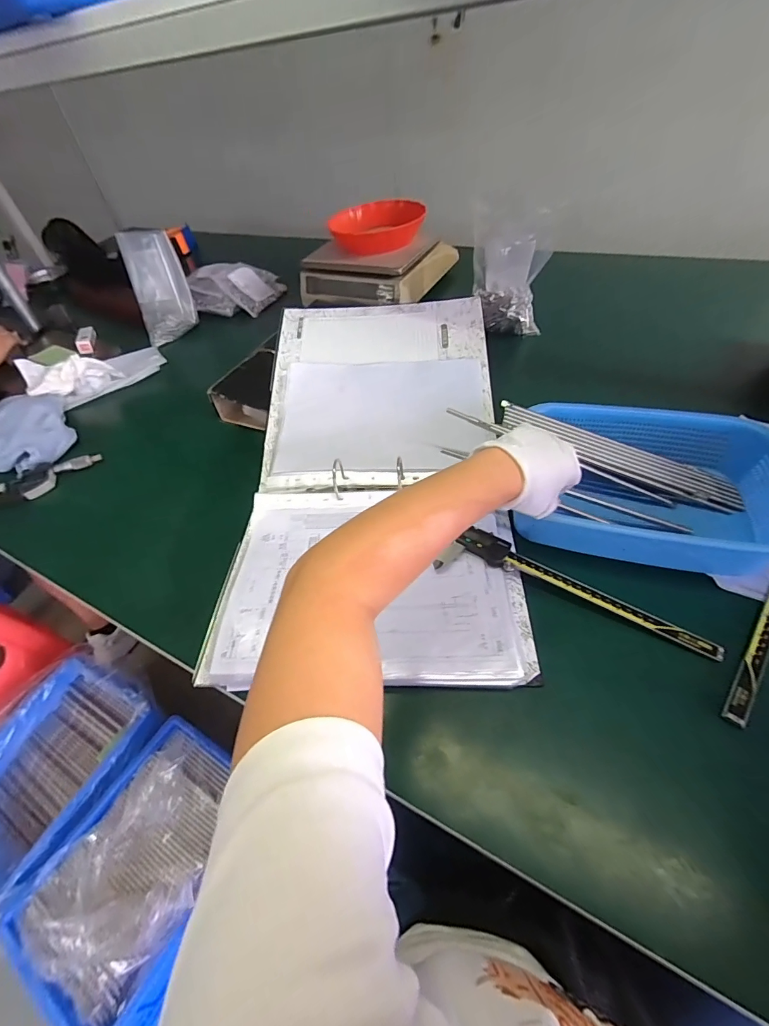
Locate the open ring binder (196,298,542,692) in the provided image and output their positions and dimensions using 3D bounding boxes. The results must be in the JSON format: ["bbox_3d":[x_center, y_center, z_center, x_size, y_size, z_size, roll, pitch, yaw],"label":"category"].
[{"bbox_3d":[-0.014,-0.091,0.577,0.344,0.115,0.617,-1,49,6],"label":"open ring binder"}]

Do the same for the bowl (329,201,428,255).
[{"bbox_3d":[-0.017,-0.653,0.958,0.215,0.066,0.187,-5,49,3],"label":"bowl"}]

